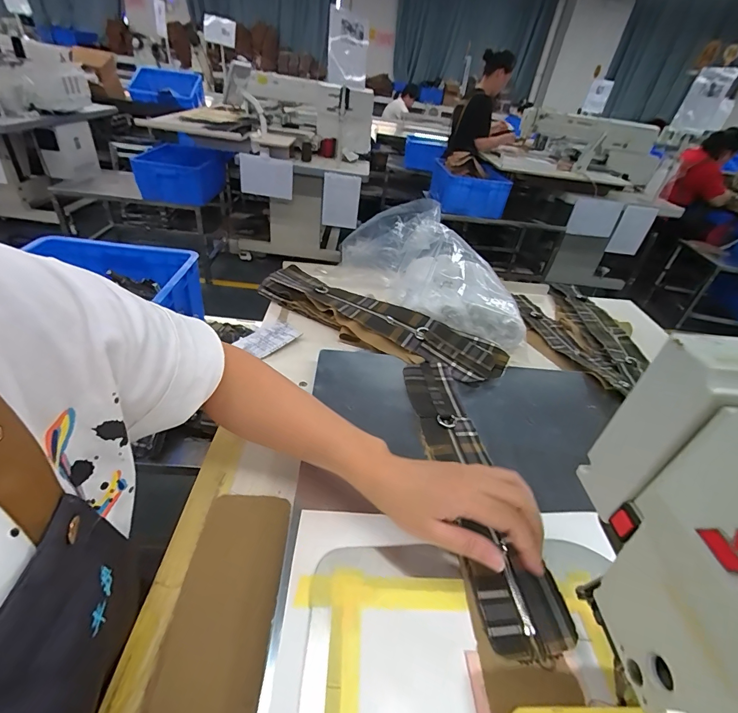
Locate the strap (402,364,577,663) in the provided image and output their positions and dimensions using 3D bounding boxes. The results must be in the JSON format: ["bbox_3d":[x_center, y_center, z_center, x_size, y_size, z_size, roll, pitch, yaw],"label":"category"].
[{"bbox_3d":[0.106,0.123,0.432,0.072,0.013,0.354,-2,37,-7],"label":"strap"}]

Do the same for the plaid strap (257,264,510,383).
[{"bbox_3d":[-0.001,-0.065,0.662,0.466,0.048,0.103,25,40,23],"label":"plaid strap"}]

